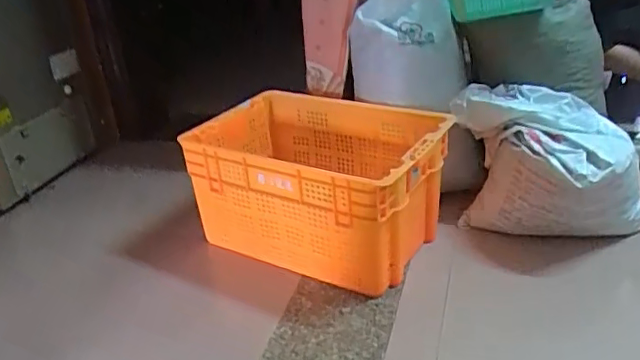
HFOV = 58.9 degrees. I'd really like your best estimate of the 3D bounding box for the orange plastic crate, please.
[{"bbox_3d":[-0.008,0.020,1.432,0.566,0.347,0.387,13,32,28],"label":"orange plastic crate"}]

